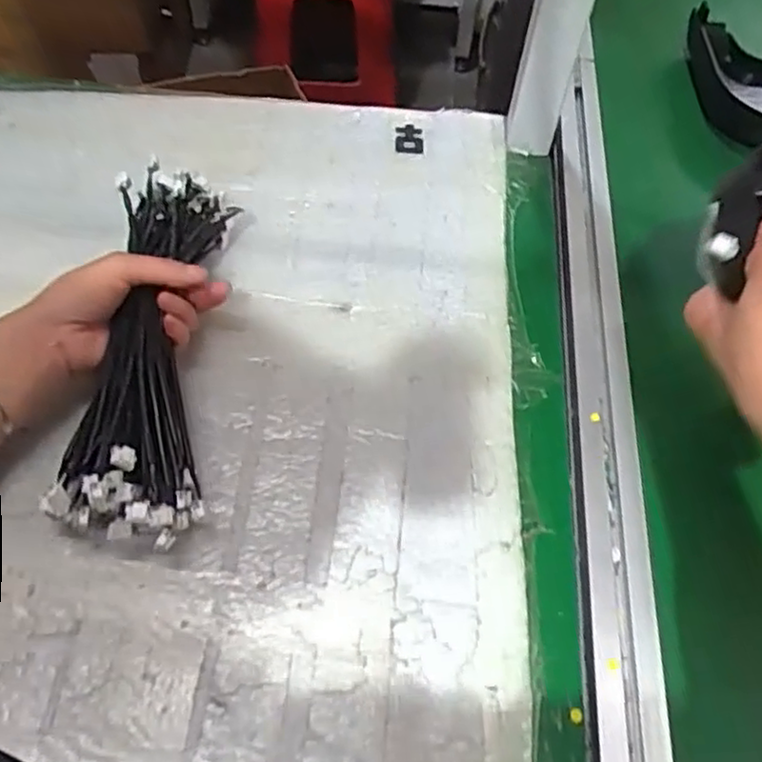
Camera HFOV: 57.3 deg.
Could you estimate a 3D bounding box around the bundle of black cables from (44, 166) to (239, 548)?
[{"bbox_3d":[-0.147,-0.025,0.458,0.073,0.055,0.259,1,59,-3],"label":"bundle of black cables"}]

